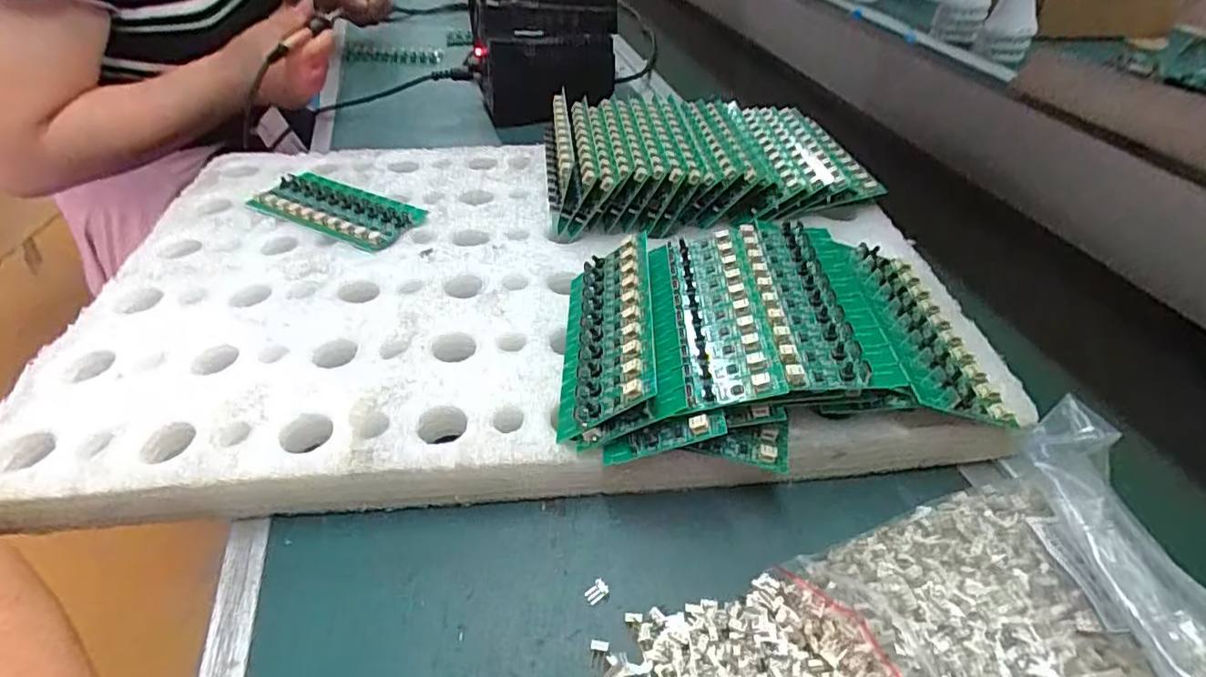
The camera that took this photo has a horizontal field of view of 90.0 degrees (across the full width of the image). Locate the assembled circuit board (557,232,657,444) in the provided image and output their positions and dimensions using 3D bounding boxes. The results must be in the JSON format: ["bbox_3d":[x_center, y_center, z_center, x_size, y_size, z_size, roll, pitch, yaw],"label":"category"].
[{"bbox_3d":[0.002,-0.006,0.345,0.062,0.014,0.139,-31,35,25],"label":"assembled circuit board"}]

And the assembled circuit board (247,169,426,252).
[{"bbox_3d":[-0.210,-0.105,0.477,0.140,0.012,0.063,20,47,22],"label":"assembled circuit board"}]

